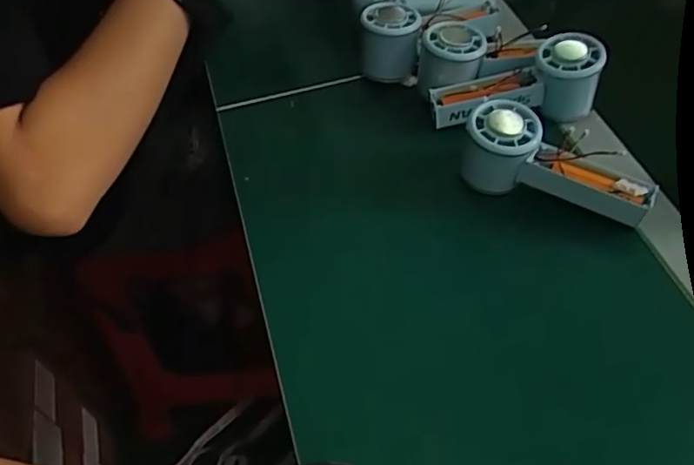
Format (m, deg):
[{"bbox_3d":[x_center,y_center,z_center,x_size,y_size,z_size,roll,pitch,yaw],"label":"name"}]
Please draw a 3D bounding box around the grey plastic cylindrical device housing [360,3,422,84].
[{"bbox_3d":[0.041,-0.184,0.591,0.054,0.059,0.055,-2,52,2],"label":"grey plastic cylindrical device housing"}]

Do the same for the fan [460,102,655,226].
[{"bbox_3d":[0.162,-0.050,0.487,0.149,0.060,0.049,25,56,5],"label":"fan"}]

